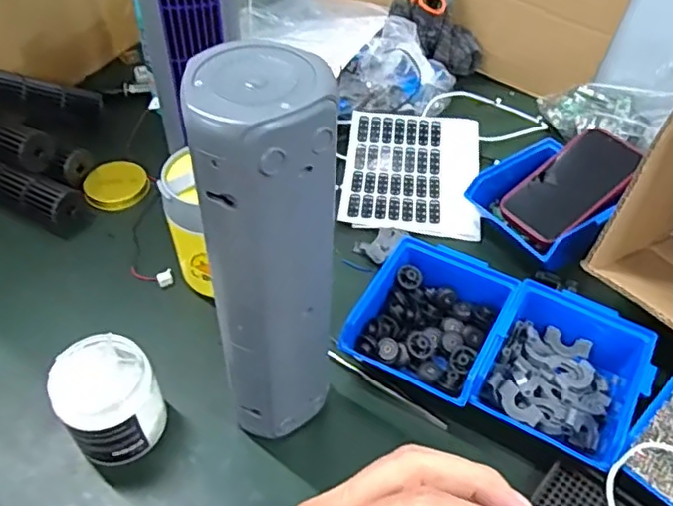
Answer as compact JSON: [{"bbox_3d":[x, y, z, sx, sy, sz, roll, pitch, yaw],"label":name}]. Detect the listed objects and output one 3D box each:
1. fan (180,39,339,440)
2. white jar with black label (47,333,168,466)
[{"bbox_3d":[-0.039,0.018,0.416,0.075,0.304,0.071,0,48,-2],"label":"fan"},{"bbox_3d":[-0.178,0.118,0.488,0.070,0.087,0.074,1,48,-1],"label":"white jar with black label"}]

